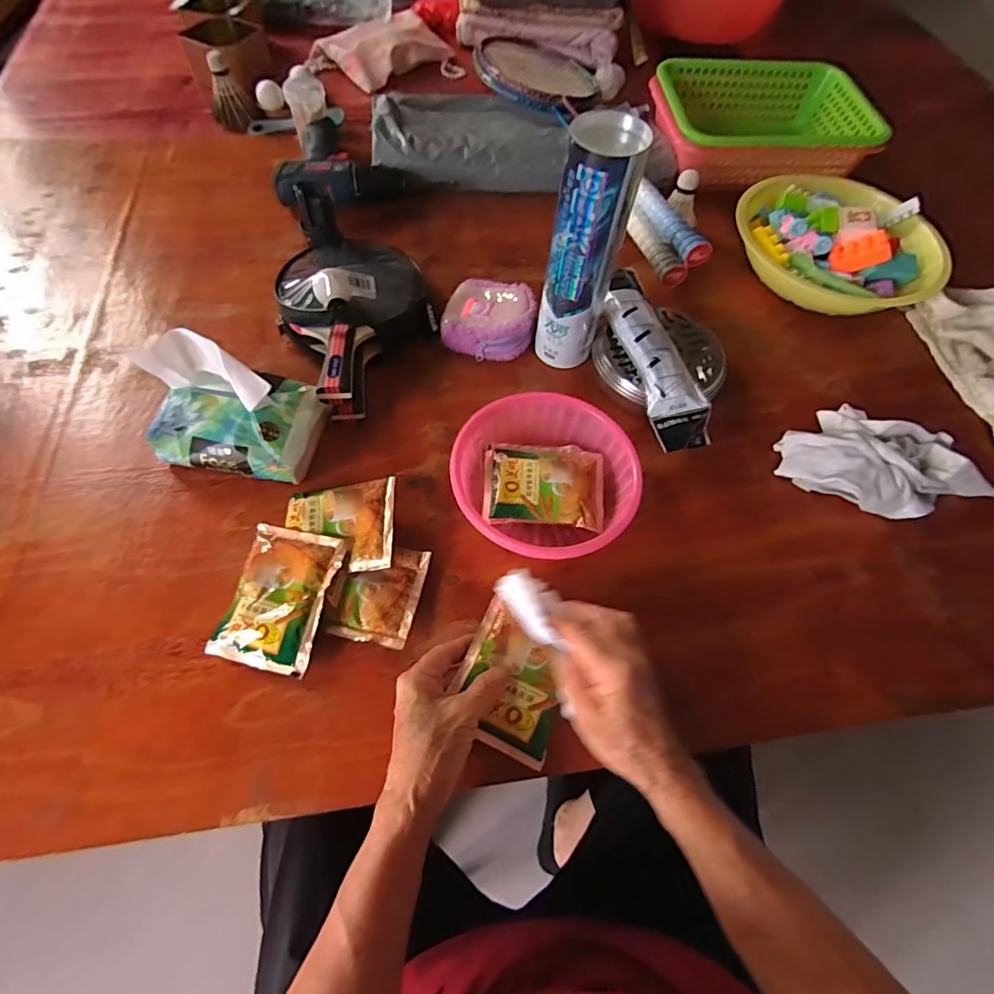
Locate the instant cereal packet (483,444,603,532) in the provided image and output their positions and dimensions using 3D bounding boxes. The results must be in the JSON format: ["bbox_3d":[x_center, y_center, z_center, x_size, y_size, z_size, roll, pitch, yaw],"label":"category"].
[{"bbox_3d":[0.044,-0.015,0.480,0.110,0.014,0.087,3,59,1],"label":"instant cereal packet"}]

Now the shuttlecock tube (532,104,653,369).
[{"bbox_3d":[0.083,-0.232,0.492,0.067,0.215,0.066,11,61,3],"label":"shuttlecock tube"}]

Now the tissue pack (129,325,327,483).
[{"bbox_3d":[-0.243,-0.086,0.467,0.136,0.113,0.105,8,61,2],"label":"tissue pack"}]

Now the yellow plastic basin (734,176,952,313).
[{"bbox_3d":[0.428,-0.319,0.648,0.228,0.074,0.252,-34,68,-20],"label":"yellow plastic basin"}]

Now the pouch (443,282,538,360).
[{"bbox_3d":[-0.009,-0.211,0.593,0.105,0.043,0.110,8,61,1],"label":"pouch"}]

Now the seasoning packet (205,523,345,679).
[{"bbox_3d":[-0.182,0.082,0.423,0.082,0.009,0.112,11,69,10],"label":"seasoning packet"}]

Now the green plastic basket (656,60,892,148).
[{"bbox_3d":[0.390,-0.564,0.767,0.295,0.086,0.200,-1,61,-4],"label":"green plastic basket"}]

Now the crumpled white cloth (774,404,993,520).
[{"bbox_3d":[0.395,-0.027,0.510,0.205,0.052,0.103,17,61,6],"label":"crumpled white cloth"}]

